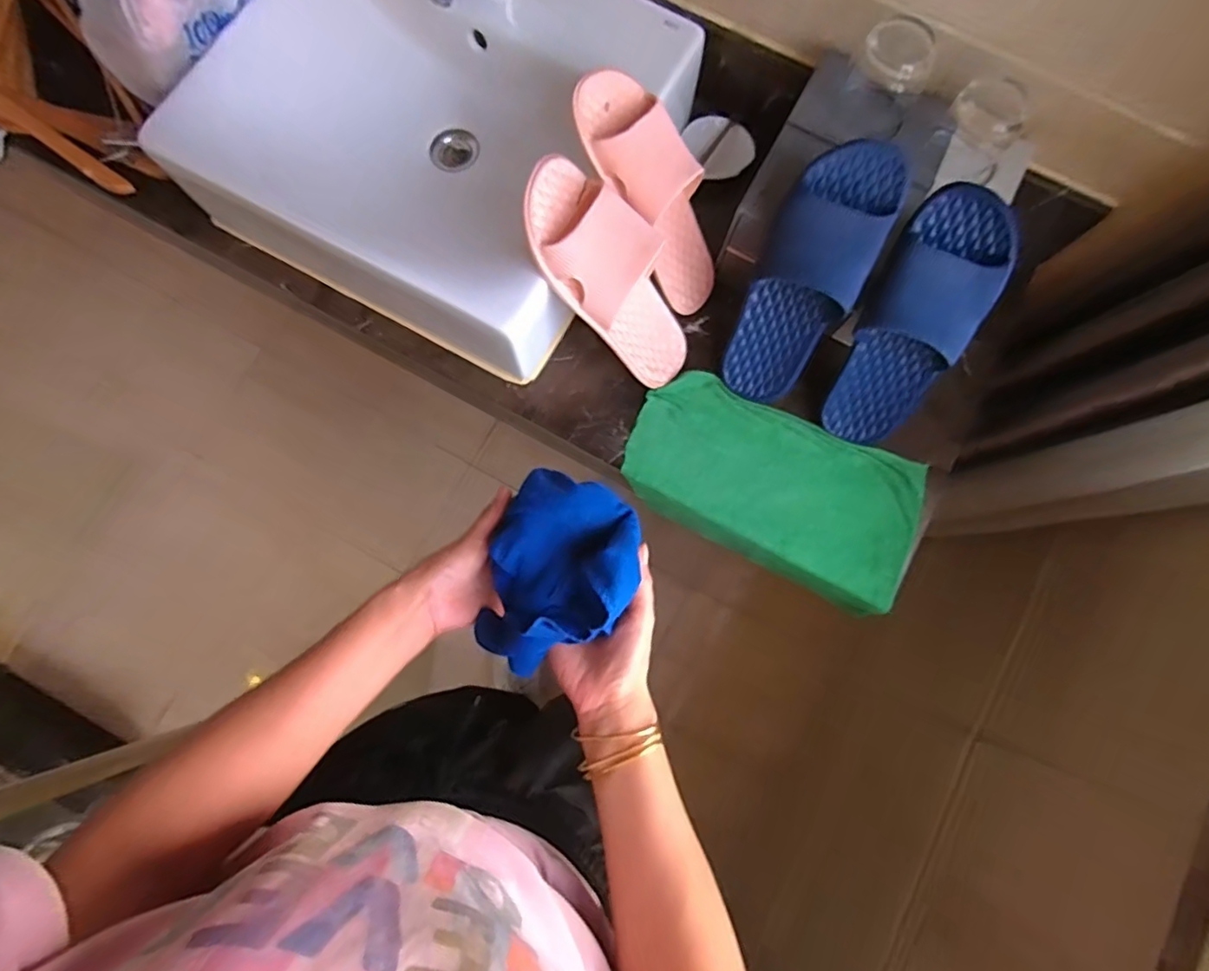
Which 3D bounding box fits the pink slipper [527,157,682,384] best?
[{"bbox_3d":[0.019,-0.210,0.594,0.091,0.261,0.106,29,77,45],"label":"pink slipper"}]

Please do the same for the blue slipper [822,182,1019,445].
[{"bbox_3d":[0.312,-0.152,0.582,0.109,0.270,0.077,12,45,1],"label":"blue slipper"}]

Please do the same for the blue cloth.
[{"bbox_3d":[-0.033,0.064,0.404,0.096,0.076,0.143,18,80,2],"label":"blue cloth"}]

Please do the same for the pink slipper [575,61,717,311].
[{"bbox_3d":[0.067,-0.305,0.607,0.100,0.267,0.079,-45,41,-8],"label":"pink slipper"}]

